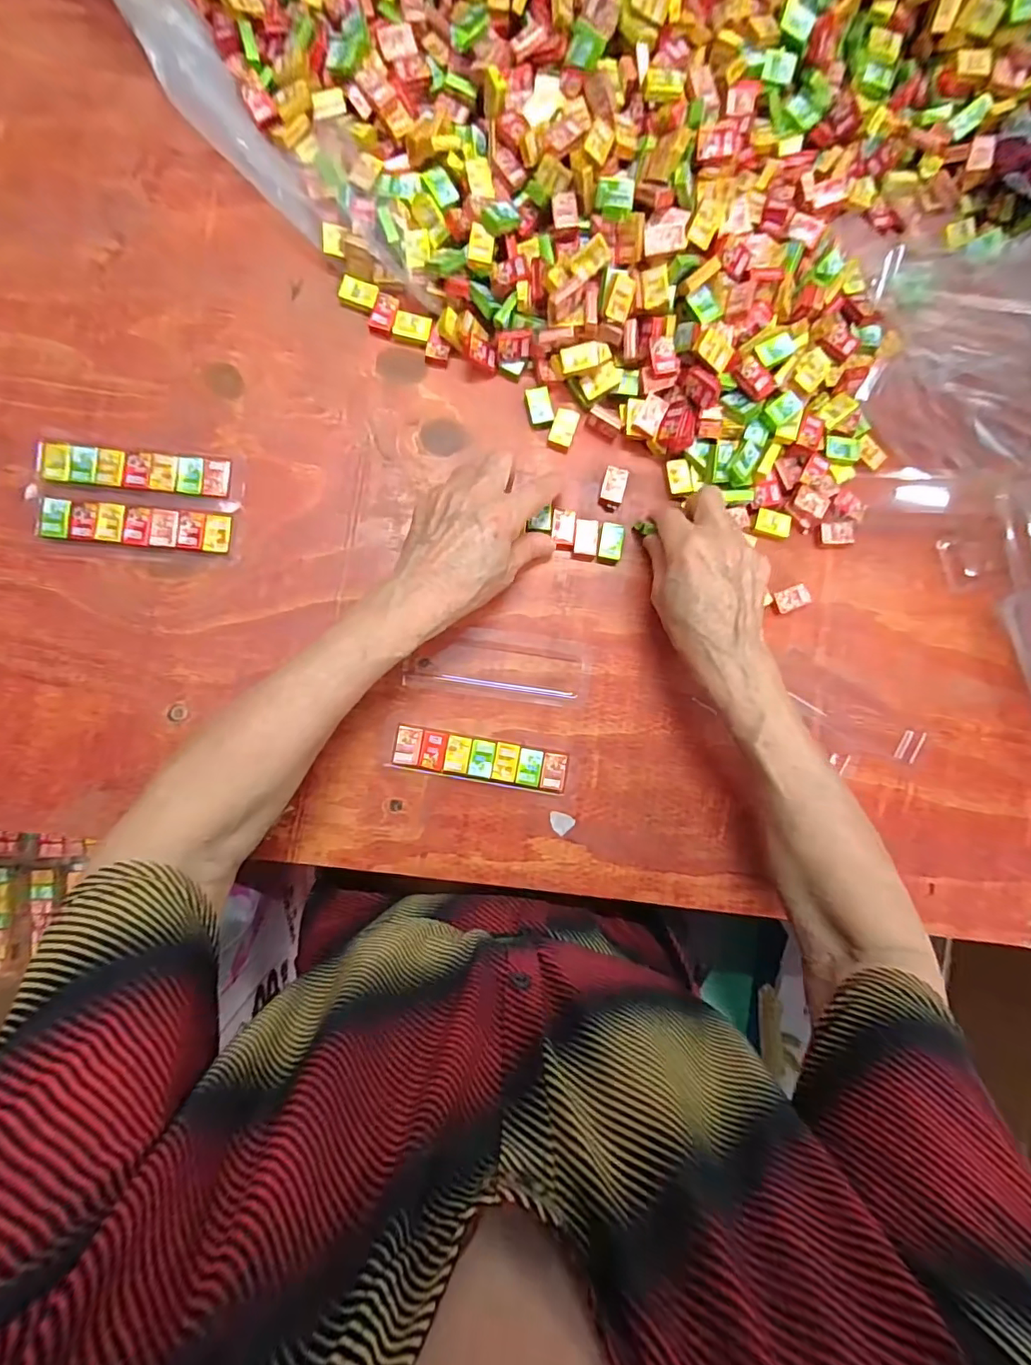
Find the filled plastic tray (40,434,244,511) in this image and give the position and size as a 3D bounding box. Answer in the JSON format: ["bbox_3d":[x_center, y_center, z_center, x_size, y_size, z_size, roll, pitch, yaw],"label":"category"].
[{"bbox_3d":[-0.251,-0.142,0.363,0.128,0.007,0.039,6,88,-5],"label":"filled plastic tray"}]

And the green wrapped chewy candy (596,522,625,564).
[{"bbox_3d":[0.070,-0.101,0.393,0.017,0.007,0.028,7,88,-4],"label":"green wrapped chewy candy"}]

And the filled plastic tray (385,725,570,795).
[{"bbox_3d":[-0.024,0.054,0.376,0.120,0.008,0.029,11,87,-4],"label":"filled plastic tray"}]

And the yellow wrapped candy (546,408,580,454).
[{"bbox_3d":[0.035,-0.184,0.391,0.017,0.010,0.027,17,87,-4],"label":"yellow wrapped candy"}]

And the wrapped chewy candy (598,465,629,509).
[{"bbox_3d":[0.072,-0.144,0.395,0.017,0.007,0.030,15,87,-4],"label":"wrapped chewy candy"}]

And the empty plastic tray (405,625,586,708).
[{"bbox_3d":[-0.012,-0.013,0.383,0.126,0.005,0.048,8,88,-4],"label":"empty plastic tray"}]

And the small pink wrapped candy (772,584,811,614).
[{"bbox_3d":[0.204,-0.062,0.398,0.026,0.009,0.016,-22,90,-5],"label":"small pink wrapped candy"}]

